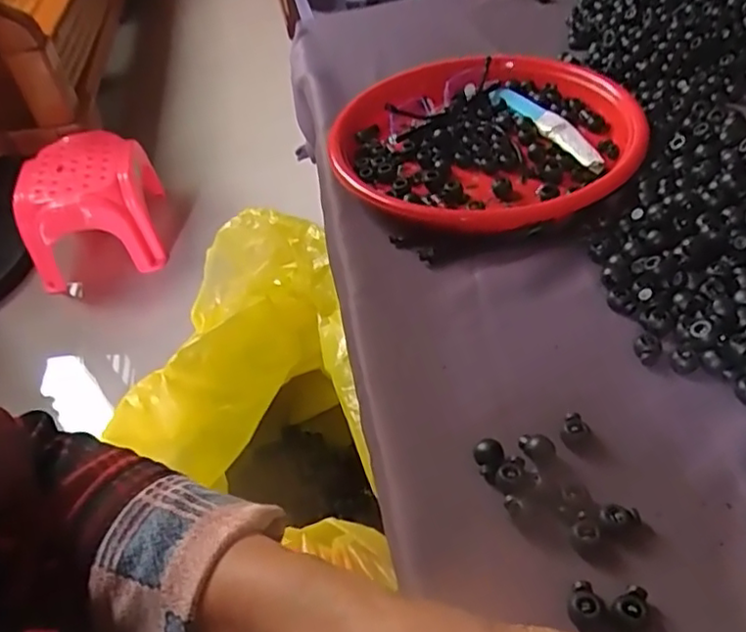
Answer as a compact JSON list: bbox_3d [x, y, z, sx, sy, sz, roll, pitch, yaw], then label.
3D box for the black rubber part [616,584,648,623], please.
[{"bbox_3d":[0.115,0.128,0.279,0.018,0.007,0.012,-32,58,-23],"label":"black rubber part"}]

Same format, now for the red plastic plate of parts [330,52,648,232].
[{"bbox_3d":[0.090,-0.159,0.542,0.249,0.053,0.255,0,51,0],"label":"red plastic plate of parts"}]

